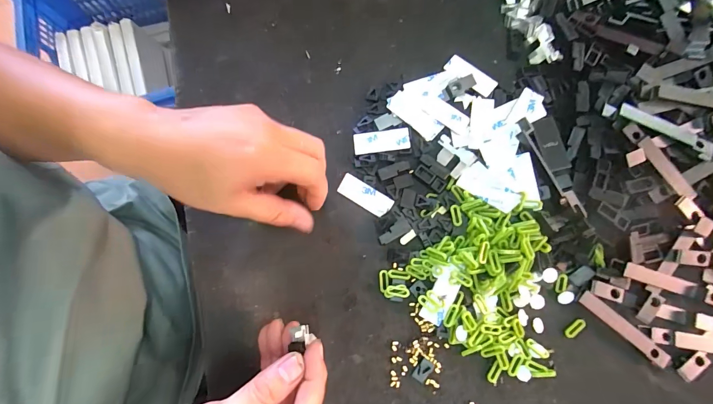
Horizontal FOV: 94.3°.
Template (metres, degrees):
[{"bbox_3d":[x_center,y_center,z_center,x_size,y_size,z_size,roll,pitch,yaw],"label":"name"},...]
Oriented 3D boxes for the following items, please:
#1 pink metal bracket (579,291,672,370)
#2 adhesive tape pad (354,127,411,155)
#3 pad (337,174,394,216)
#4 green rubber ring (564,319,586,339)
[{"bbox_3d":[0.225,0.105,0.278,0.081,0.007,0.014,41,82,8],"label":"pink metal bracket"},{"bbox_3d":[0.024,-0.057,0.310,0.052,0.004,0.020,-6,81,8],"label":"adhesive tape pad"},{"bbox_3d":[0.008,-0.006,0.303,0.051,0.004,0.019,31,81,7],"label":"pad"},{"bbox_3d":[0.187,0.108,0.283,0.020,0.004,0.008,-44,81,-8],"label":"green rubber ring"}]

